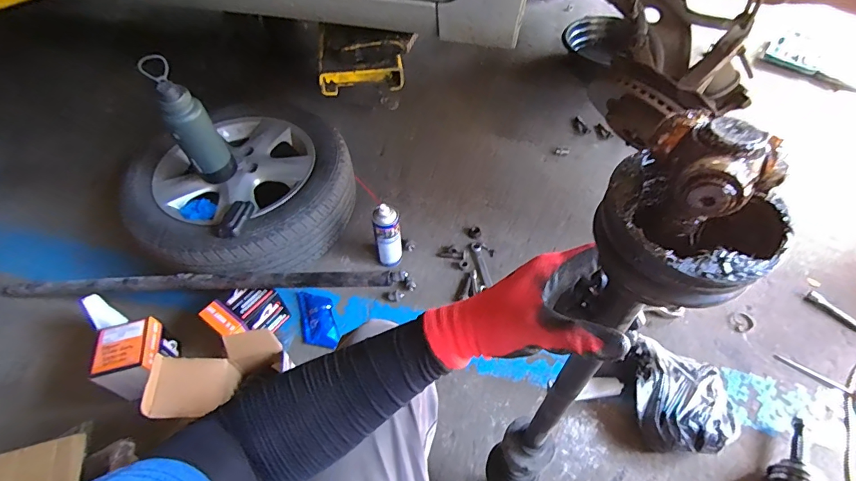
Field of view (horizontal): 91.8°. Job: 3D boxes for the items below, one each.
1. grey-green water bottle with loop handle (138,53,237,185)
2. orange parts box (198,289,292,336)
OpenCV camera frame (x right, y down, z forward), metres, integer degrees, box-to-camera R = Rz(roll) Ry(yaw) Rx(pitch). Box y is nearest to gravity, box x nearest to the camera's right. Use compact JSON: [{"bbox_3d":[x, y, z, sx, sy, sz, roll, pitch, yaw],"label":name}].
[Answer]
[{"bbox_3d":[-0.551,-0.259,0.981,0.092,0.294,0.090,-32,58,-21],"label":"grey-green water bottle with loop handle"},{"bbox_3d":[-0.418,0.173,0.963,0.119,0.109,0.133,27,58,20],"label":"orange parts box"}]

